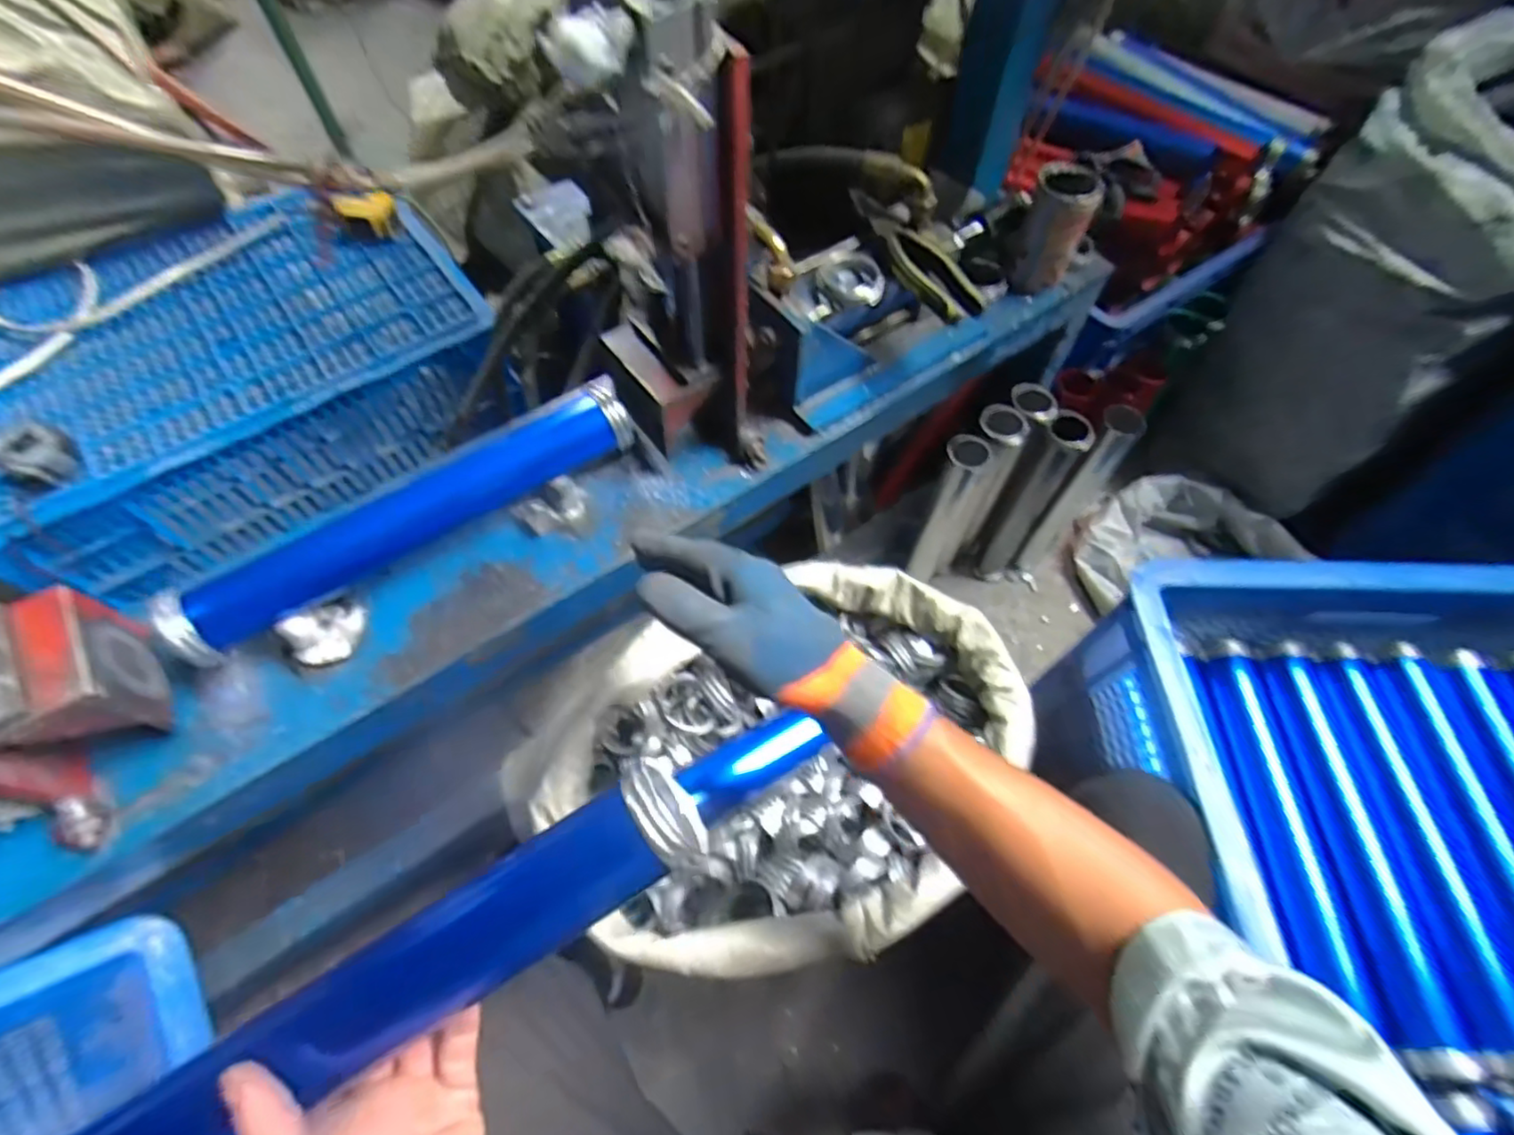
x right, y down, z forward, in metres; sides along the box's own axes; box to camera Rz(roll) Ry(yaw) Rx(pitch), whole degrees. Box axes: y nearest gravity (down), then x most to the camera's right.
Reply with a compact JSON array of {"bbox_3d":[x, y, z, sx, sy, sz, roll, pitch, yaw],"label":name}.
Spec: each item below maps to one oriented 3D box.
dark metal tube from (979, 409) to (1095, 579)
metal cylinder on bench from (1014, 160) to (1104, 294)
[{"bbox_3d":[0.389,-0.090,0.941,0.062,0.326,0.054,25,64,13],"label":"dark metal tube"},{"bbox_3d":[0.316,-0.361,0.690,0.064,0.109,0.057,24,64,13],"label":"metal cylinder on bench"}]

